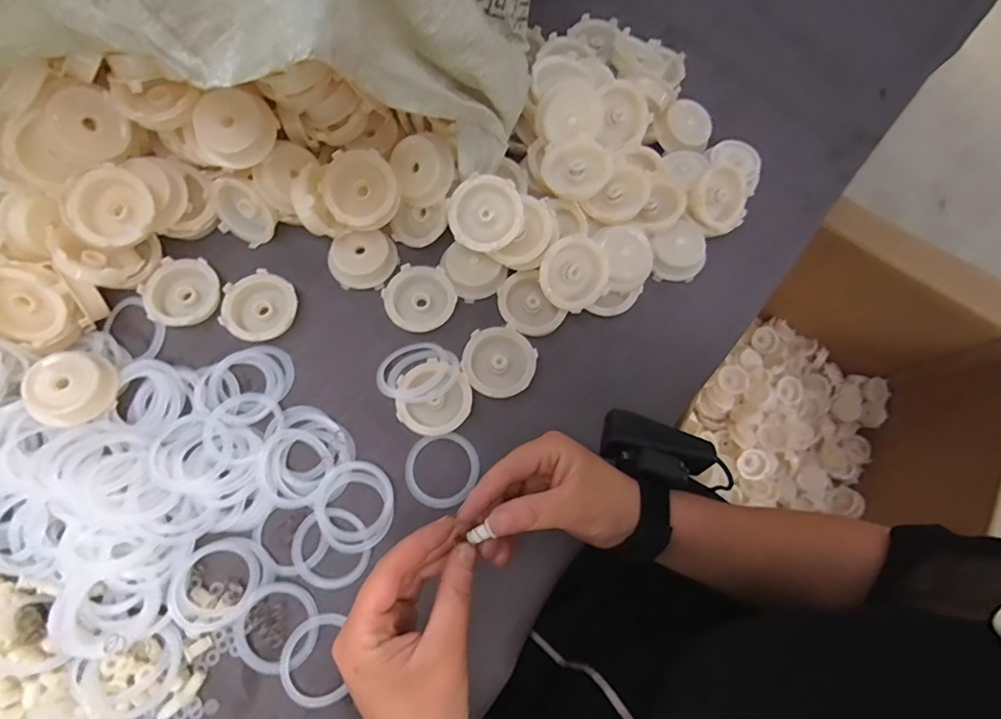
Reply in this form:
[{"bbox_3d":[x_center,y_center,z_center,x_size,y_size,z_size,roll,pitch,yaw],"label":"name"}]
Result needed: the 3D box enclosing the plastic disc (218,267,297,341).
[{"bbox_3d":[-0.185,-0.040,0.384,0.055,0.016,0.053,1,73,-2],"label":"plastic disc"}]

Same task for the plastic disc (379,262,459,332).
[{"bbox_3d":[-0.063,-0.047,0.391,0.054,0.015,0.053,1,73,-2],"label":"plastic disc"}]

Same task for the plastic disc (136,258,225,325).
[{"bbox_3d":[-0.244,-0.051,0.383,0.053,0.013,0.054,1,73,-2],"label":"plastic disc"}]

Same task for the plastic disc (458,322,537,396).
[{"bbox_3d":[-0.001,0.002,0.374,0.053,0.009,0.053,1,73,-2],"label":"plastic disc"}]

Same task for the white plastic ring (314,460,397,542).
[{"bbox_3d":[-0.101,0.099,0.349,0.052,0.004,0.052,0,84,-4],"label":"white plastic ring"}]

